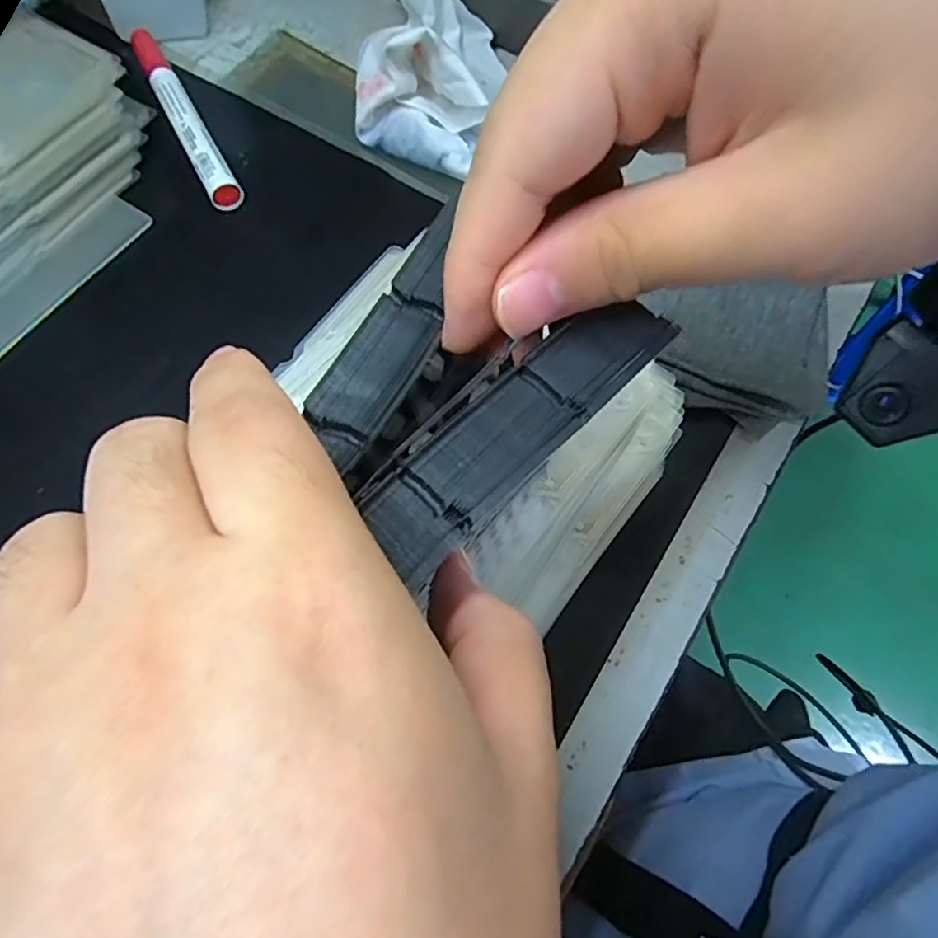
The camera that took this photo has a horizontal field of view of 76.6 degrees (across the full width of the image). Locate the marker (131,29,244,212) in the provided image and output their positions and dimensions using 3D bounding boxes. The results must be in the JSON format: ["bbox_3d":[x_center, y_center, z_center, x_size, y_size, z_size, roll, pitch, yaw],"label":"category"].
[{"bbox_3d":[-0.159,-0.197,0.326,0.015,0.014,0.140,-28,72,-12],"label":"marker"}]

